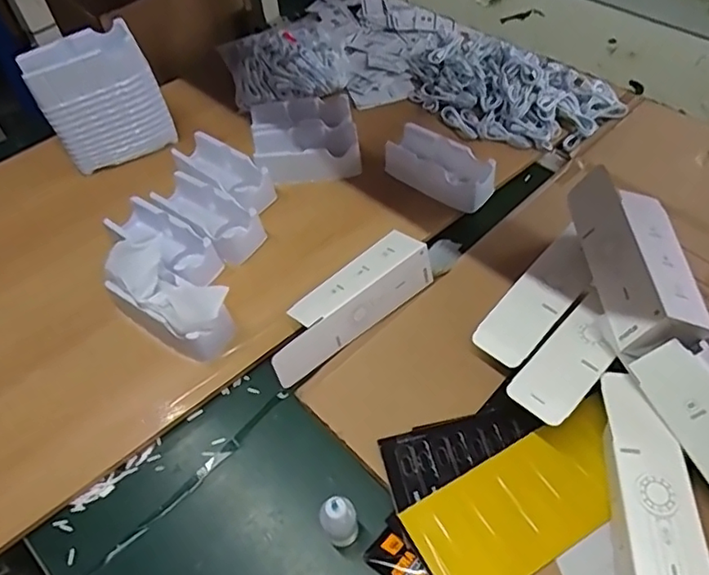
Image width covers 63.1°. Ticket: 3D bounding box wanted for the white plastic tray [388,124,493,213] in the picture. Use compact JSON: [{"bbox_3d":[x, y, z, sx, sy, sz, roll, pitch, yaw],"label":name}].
[{"bbox_3d":[0.128,-0.185,0.881,0.169,0.051,0.078,32,61,25],"label":"white plastic tray"}]

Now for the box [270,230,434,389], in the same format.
[{"bbox_3d":[-0.010,0.018,0.719,0.241,0.058,0.070,-36,57,-20],"label":"box"}]

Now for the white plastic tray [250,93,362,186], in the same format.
[{"bbox_3d":[-0.083,-0.247,0.937,0.159,0.046,0.184,-10,53,-4],"label":"white plastic tray"}]

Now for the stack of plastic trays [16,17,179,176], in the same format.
[{"bbox_3d":[-0.388,-0.293,0.886,0.167,0.166,0.086,-26,56,-15],"label":"stack of plastic trays"}]

